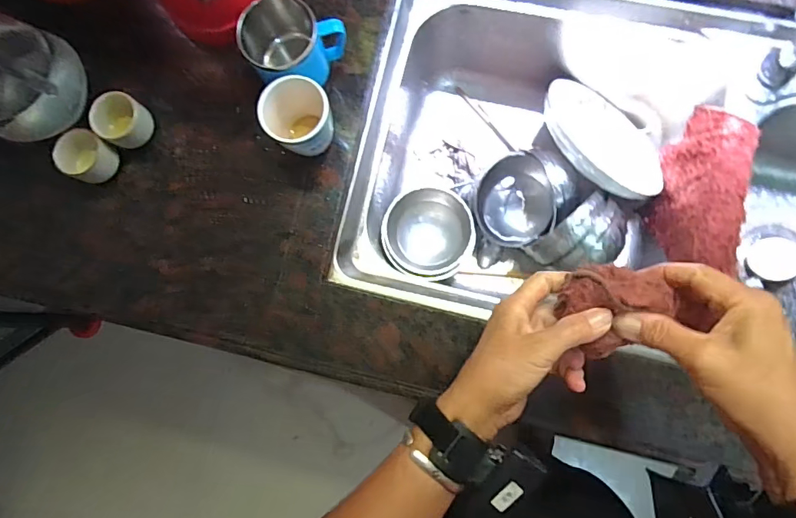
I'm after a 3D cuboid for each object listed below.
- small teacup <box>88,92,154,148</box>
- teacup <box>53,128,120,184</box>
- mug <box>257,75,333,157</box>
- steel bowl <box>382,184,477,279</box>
[{"bbox_3d":[-0.324,-0.163,0.549,0.056,0.046,0.058,30,87,7],"label":"small teacup"},{"bbox_3d":[-0.363,-0.118,0.545,0.052,0.047,0.058,31,87,7],"label":"teacup"},{"bbox_3d":[-0.105,-0.151,0.510,0.068,0.082,0.076,-40,82,0],"label":"mug"},{"bbox_3d":[0.043,-0.035,0.669,0.129,0.044,0.129,3,84,5],"label":"steel bowl"}]

